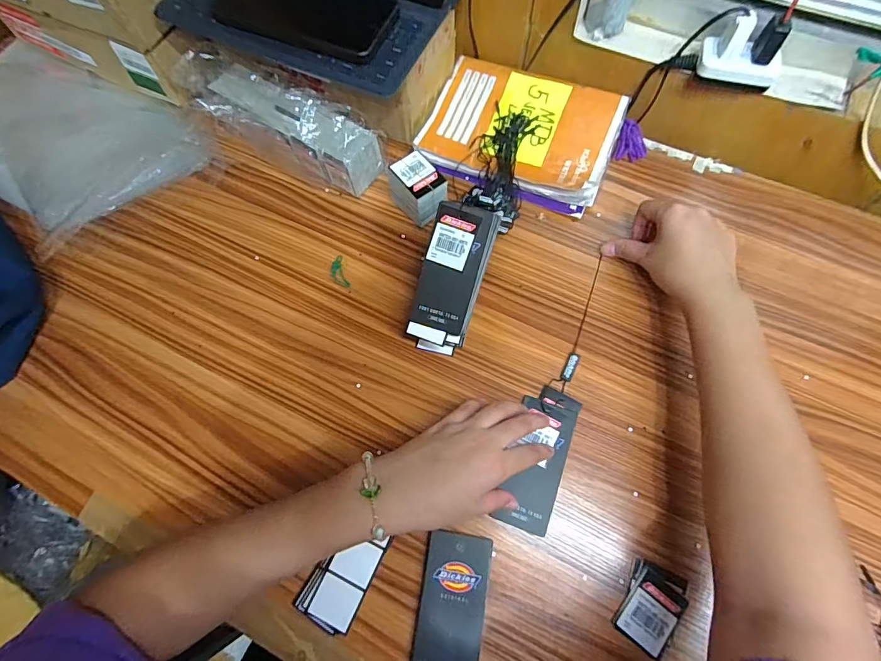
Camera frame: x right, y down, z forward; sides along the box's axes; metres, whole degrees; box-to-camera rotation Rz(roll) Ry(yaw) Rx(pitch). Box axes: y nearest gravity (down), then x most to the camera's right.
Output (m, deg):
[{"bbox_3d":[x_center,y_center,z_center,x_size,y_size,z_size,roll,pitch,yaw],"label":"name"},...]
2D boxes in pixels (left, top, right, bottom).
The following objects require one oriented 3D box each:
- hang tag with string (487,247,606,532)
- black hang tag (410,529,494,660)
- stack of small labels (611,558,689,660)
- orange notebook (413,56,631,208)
[{"bbox_3d":[0.110,0.051,0.399,0.044,0.005,0.254,18,71,8],"label":"hang tag with string"},{"bbox_3d":[0.009,0.217,0.336,0.051,0.005,0.107,8,70,6],"label":"black hang tag"},{"bbox_3d":[0.164,0.214,0.336,0.043,0.005,0.059,29,75,11],"label":"stack of small labels"},{"bbox_3d":[0.090,-0.225,0.486,0.202,0.021,0.142,22,74,9],"label":"orange notebook"}]

